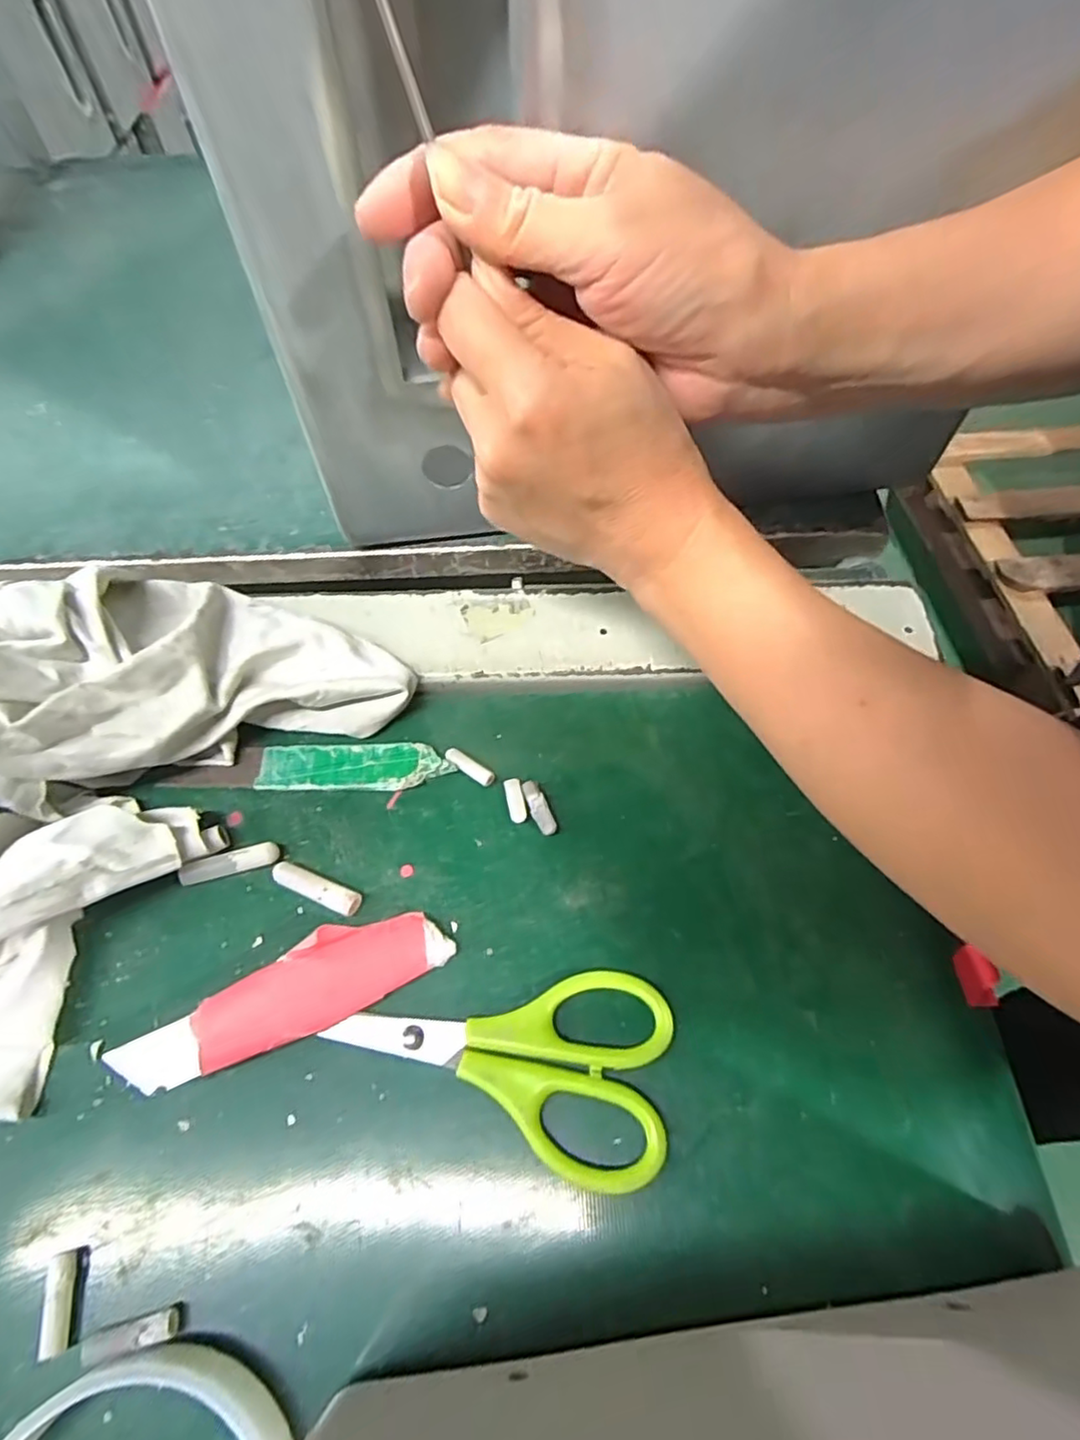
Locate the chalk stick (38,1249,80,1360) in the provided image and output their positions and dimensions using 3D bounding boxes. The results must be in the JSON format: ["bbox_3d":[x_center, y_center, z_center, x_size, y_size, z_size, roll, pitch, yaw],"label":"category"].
[{"bbox_3d":[-0.130,0.159,0.175,0.009,0.008,0.022,-10,59,-6],"label":"chalk stick"}]

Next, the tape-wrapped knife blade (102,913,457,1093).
[{"bbox_3d":[-0.078,0.089,0.206,0.098,0.016,0.025,-26,62,-15],"label":"tape-wrapped knife blade"}]

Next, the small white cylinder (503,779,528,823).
[{"bbox_3d":[-0.009,0.031,0.243,0.007,0.005,0.016,-12,60,-8],"label":"small white cylinder"}]

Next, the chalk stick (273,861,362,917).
[{"bbox_3d":[-0.080,0.060,0.229,0.034,0.007,0.008,21,61,12],"label":"chalk stick"}]

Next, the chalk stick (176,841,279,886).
[{"bbox_3d":[-0.113,0.051,0.233,0.033,0.009,0.009,-15,60,-9],"label":"chalk stick"}]

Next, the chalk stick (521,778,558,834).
[{"bbox_3d":[0.000,0.033,0.242,0.007,0.006,0.023,-19,61,-12],"label":"chalk stick"}]

